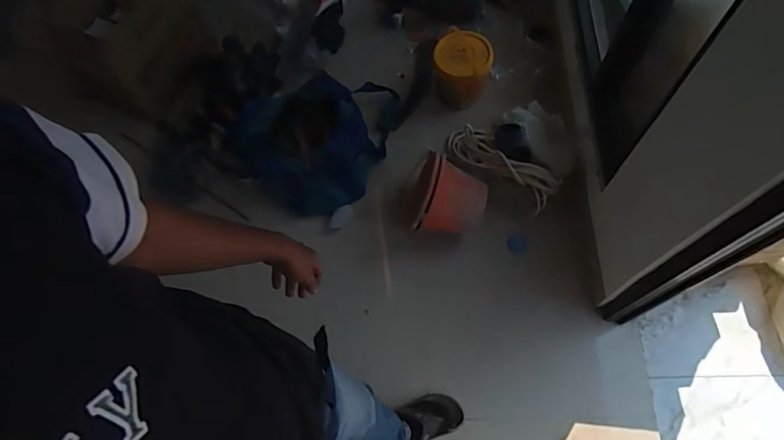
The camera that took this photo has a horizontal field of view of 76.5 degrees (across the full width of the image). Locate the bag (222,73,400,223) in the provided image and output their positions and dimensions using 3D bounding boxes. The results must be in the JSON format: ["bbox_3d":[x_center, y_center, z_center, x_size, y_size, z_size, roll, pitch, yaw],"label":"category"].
[{"bbox_3d":[-0.238,-0.261,1.605,0.583,0.200,0.430,-14,67,-3],"label":"bag"}]

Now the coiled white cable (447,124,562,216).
[{"bbox_3d":[0.344,-0.189,1.583,0.152,0.092,0.392,-44,58,-14],"label":"coiled white cable"}]

